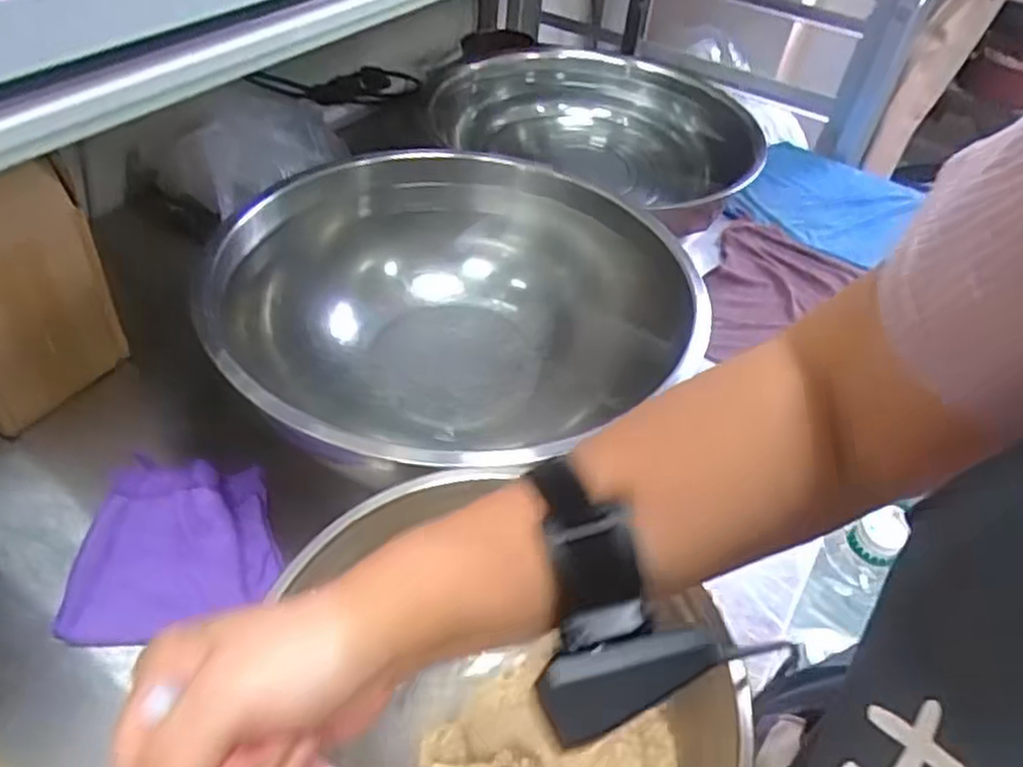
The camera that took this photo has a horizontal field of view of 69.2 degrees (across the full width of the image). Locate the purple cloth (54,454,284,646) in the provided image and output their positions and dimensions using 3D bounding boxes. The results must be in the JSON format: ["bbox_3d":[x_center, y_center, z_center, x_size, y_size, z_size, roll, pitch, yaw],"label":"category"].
[{"bbox_3d":[-0.237,0.113,0.535,0.140,0.031,0.138,3,44,-4],"label":"purple cloth"}]

